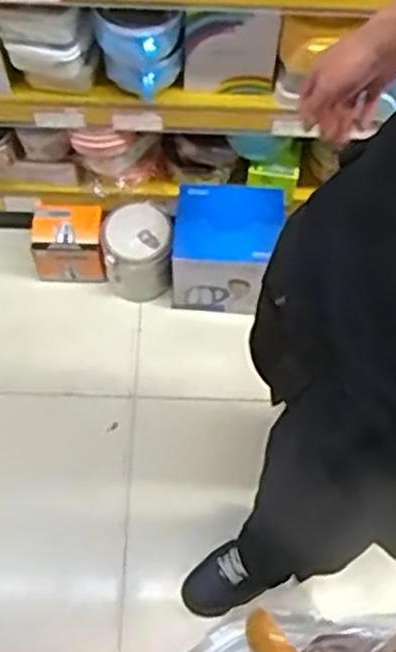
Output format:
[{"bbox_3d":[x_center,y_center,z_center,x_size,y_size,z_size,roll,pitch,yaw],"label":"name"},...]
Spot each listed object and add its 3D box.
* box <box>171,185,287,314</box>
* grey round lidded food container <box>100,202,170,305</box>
[{"bbox_3d":[0.054,-0.150,1.514,0.196,0.181,0.181,7,65,2],"label":"box"},{"bbox_3d":[-0.120,-0.149,1.539,0.133,0.152,0.129,1,65,-1],"label":"grey round lidded food container"}]

